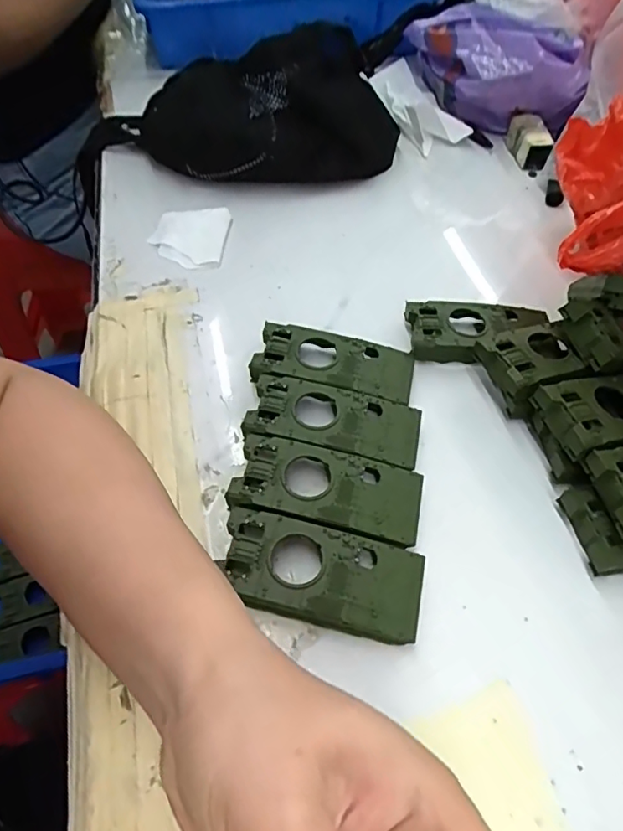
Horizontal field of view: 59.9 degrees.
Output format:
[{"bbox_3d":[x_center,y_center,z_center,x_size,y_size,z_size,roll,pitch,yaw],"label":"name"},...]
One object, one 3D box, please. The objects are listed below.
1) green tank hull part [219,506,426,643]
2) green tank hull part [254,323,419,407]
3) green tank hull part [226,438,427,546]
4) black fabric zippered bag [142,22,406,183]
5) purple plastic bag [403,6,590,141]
[{"bbox_3d":[0.005,0.082,0.277,0.100,0.014,0.048,11,54,6],"label":"green tank hull part"},{"bbox_3d":[0.015,-0.034,0.361,0.103,0.014,0.047,10,54,5],"label":"green tank hull part"},{"bbox_3d":[0.009,0.042,0.305,0.102,0.011,0.047,10,54,5],"label":"green tank hull part"},{"bbox_3d":[-0.036,-0.285,0.505,0.238,0.091,0.111,-8,54,-8],"label":"black fabric zippered bag"},{"bbox_3d":[0.183,-0.361,0.556,0.087,0.093,0.182,-26,59,-20],"label":"purple plastic bag"}]

